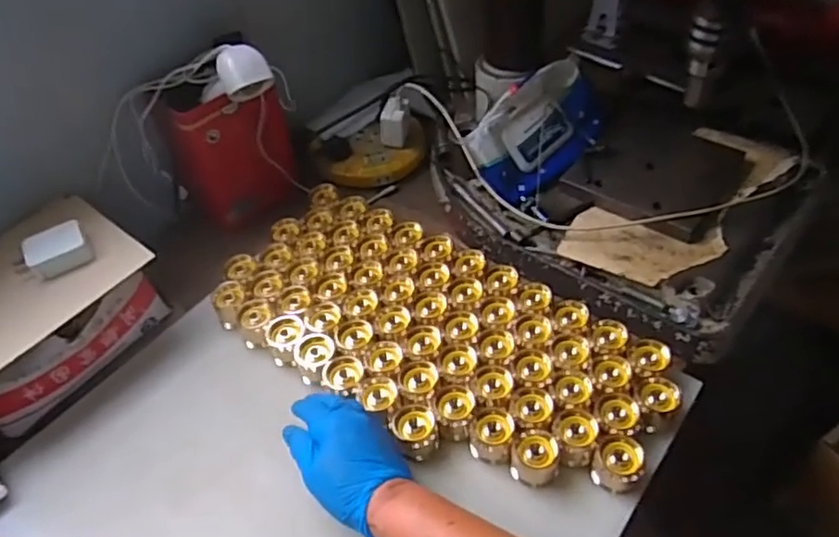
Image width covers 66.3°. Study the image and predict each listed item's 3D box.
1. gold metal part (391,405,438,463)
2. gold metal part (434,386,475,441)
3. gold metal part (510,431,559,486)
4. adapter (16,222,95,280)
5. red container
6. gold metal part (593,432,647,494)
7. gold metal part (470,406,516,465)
[{"bbox_3d":[-0.002,0.154,0.598,0.035,0.051,0.036,-3,47,3],"label":"gold metal part"},{"bbox_3d":[0.034,0.138,0.609,0.034,0.038,0.039,5,48,11],"label":"gold metal part"},{"bbox_3d":[0.104,0.170,0.576,0.041,0.043,0.033,3,48,9],"label":"gold metal part"},{"bbox_3d":[-0.369,-0.016,0.650,0.067,0.025,0.048,-26,50,-17],"label":"adapter"},{"bbox_3d":[-0.223,-0.137,0.794,0.141,0.166,0.068,-20,49,-12],"label":"red container"},{"bbox_3d":[0.174,0.171,0.560,0.037,0.036,0.044,22,53,24],"label":"gold metal part"},{"bbox_3d":[0.067,0.152,0.589,0.039,0.045,0.036,-3,47,3],"label":"gold metal part"}]

